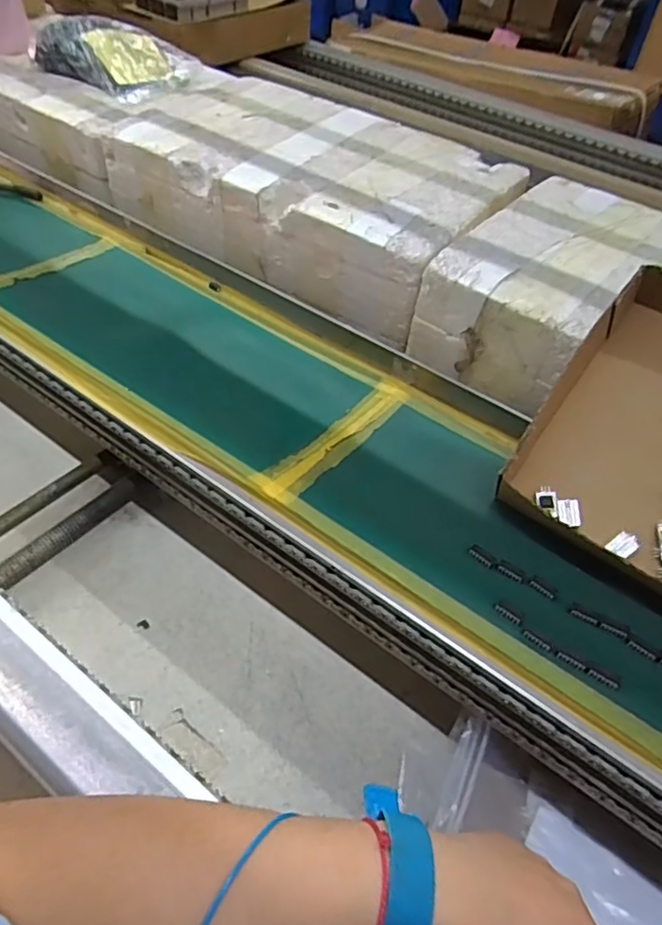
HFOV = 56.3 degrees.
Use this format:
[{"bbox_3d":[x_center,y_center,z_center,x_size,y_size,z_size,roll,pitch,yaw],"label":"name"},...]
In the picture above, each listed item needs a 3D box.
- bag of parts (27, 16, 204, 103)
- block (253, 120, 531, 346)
[{"bbox_3d":[-0.305,-0.599,0.896,0.208,0.055,0.158,32,51,22],"label":"bag of parts"},{"bbox_3d":[0.081,-0.288,0.750,0.221,0.112,0.289,28,50,20],"label":"block"}]

